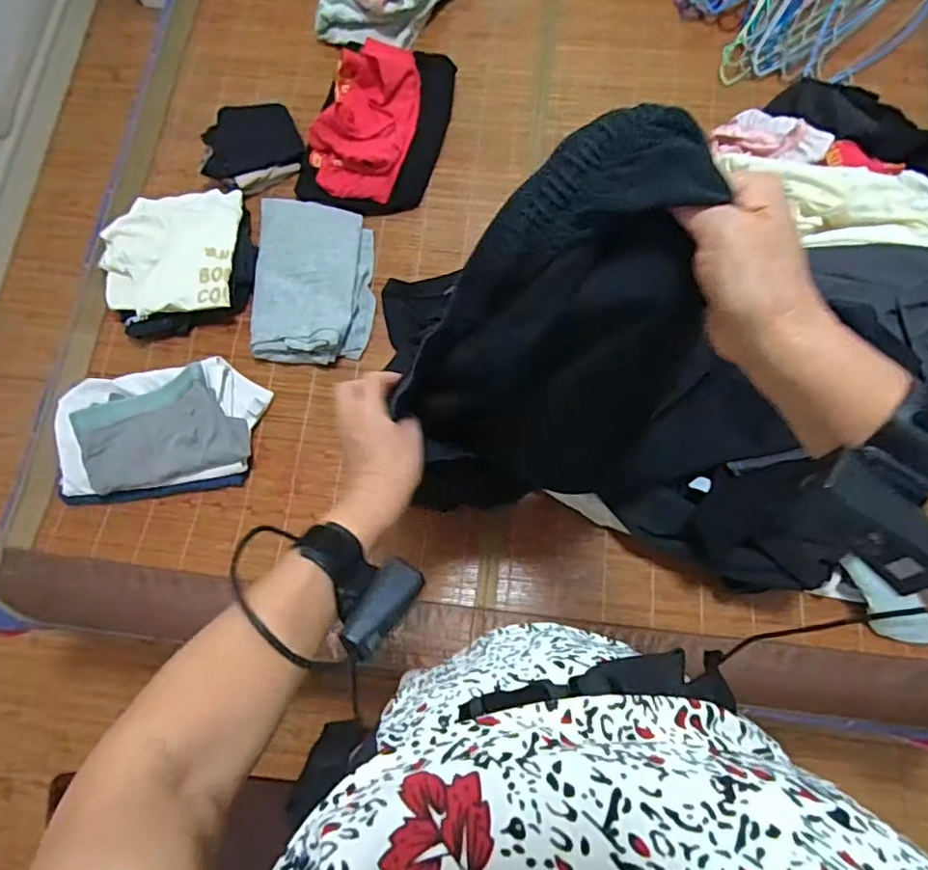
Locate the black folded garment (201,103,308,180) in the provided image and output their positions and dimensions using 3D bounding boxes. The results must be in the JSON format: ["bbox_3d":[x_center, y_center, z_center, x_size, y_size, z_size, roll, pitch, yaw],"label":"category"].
[{"bbox_3d":[-0.377,-0.526,1.042,0.164,0.032,0.149,-17,75,-5],"label":"black folded garment"}]

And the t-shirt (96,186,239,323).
[{"bbox_3d":[-0.481,-0.304,0.964,0.211,0.033,0.225,-6,74,-2],"label":"t-shirt"}]

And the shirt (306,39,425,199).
[{"bbox_3d":[-0.170,-0.533,1.014,0.157,0.112,0.258,12,74,3],"label":"shirt"}]

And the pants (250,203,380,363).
[{"bbox_3d":[-0.251,-0.262,0.980,0.196,0.066,0.299,0,74,-1],"label":"pants"}]

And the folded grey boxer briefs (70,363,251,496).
[{"bbox_3d":[-0.452,-0.007,0.887,0.228,0.046,0.157,-17,75,-5],"label":"folded grey boxer briefs"}]

